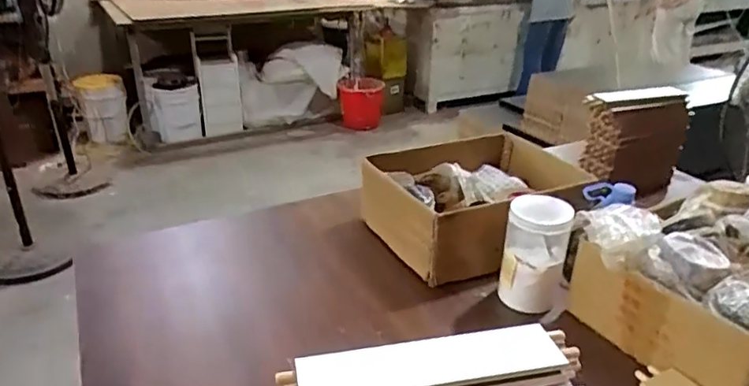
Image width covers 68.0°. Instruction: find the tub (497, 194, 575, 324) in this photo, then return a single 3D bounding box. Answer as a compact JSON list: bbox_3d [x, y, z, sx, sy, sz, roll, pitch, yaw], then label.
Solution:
[{"bbox_3d":[0.229,0.093,0.793,0.089,0.162,0.081,8,28,15],"label":"tub"}]

